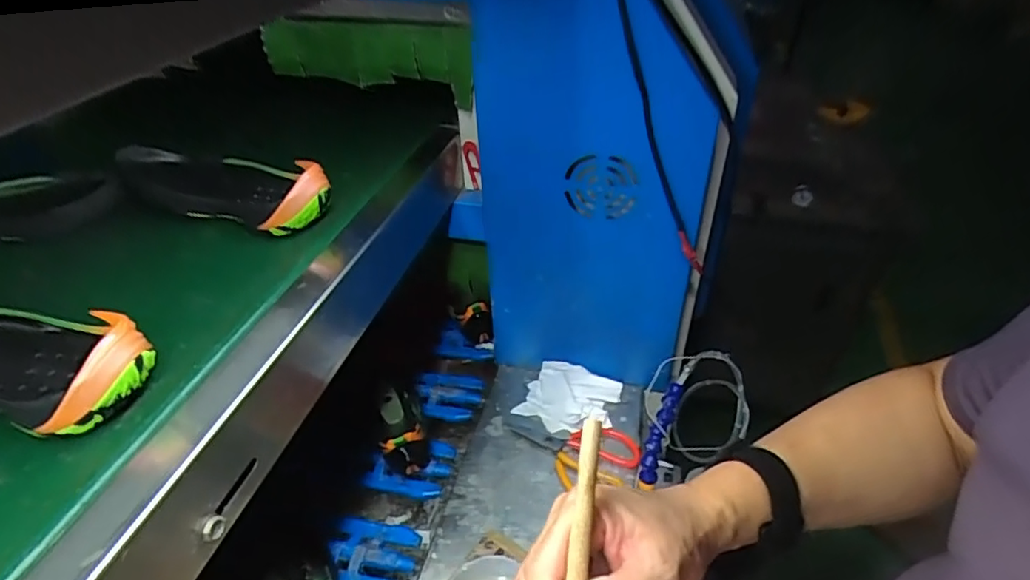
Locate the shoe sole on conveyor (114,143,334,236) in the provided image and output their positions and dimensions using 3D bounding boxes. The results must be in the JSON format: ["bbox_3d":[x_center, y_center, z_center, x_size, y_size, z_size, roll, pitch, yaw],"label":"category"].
[{"bbox_3d":[-0.312,-0.121,0.626,0.266,0.053,0.104,13,43,18],"label":"shoe sole on conveyor"}]

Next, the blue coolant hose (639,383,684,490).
[{"bbox_3d":[0.192,0.187,0.745,0.023,0.031,0.134,17,78,22],"label":"blue coolant hose"}]

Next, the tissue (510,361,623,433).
[{"bbox_3d":[0.085,0.160,0.871,0.141,0.022,0.126,13,43,18],"label":"tissue"}]

